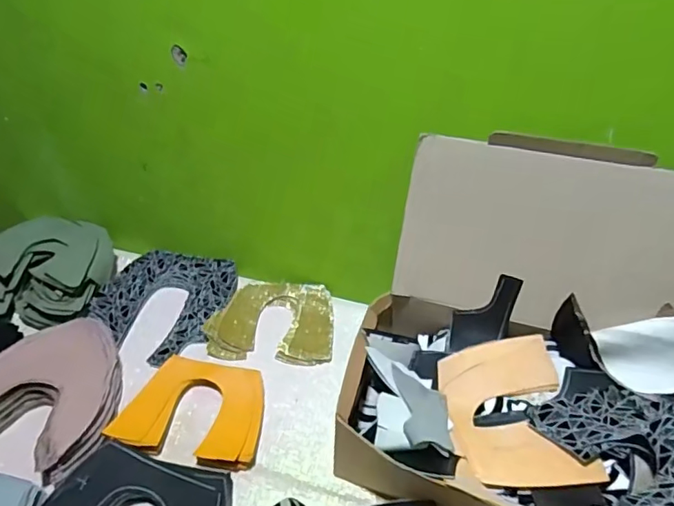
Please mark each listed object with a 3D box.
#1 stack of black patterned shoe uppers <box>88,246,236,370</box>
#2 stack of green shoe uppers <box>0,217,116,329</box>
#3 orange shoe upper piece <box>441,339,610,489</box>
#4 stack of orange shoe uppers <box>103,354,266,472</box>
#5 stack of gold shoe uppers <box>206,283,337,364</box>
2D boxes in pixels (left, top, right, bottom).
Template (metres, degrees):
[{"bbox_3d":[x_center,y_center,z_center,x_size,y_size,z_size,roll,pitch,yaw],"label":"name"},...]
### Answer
[{"bbox_3d":[-0.247,0.065,0.786,0.172,0.021,0.184,15,46,18],"label":"stack of black patterned shoe uppers"},{"bbox_3d":[-0.429,0.014,0.794,0.186,0.077,0.175,3,41,4],"label":"stack of green shoe uppers"},{"bbox_3d":[0.183,0.166,0.566,0.119,0.031,0.165,-7,43,-5],"label":"orange shoe upper piece"},{"bbox_3d":[-0.166,0.184,0.647,0.164,0.028,0.123,8,44,11],"label":"stack of orange shoe uppers"},{"bbox_3d":[-0.087,0.089,0.759,0.168,0.017,0.130,4,43,7],"label":"stack of gold shoe uppers"}]

